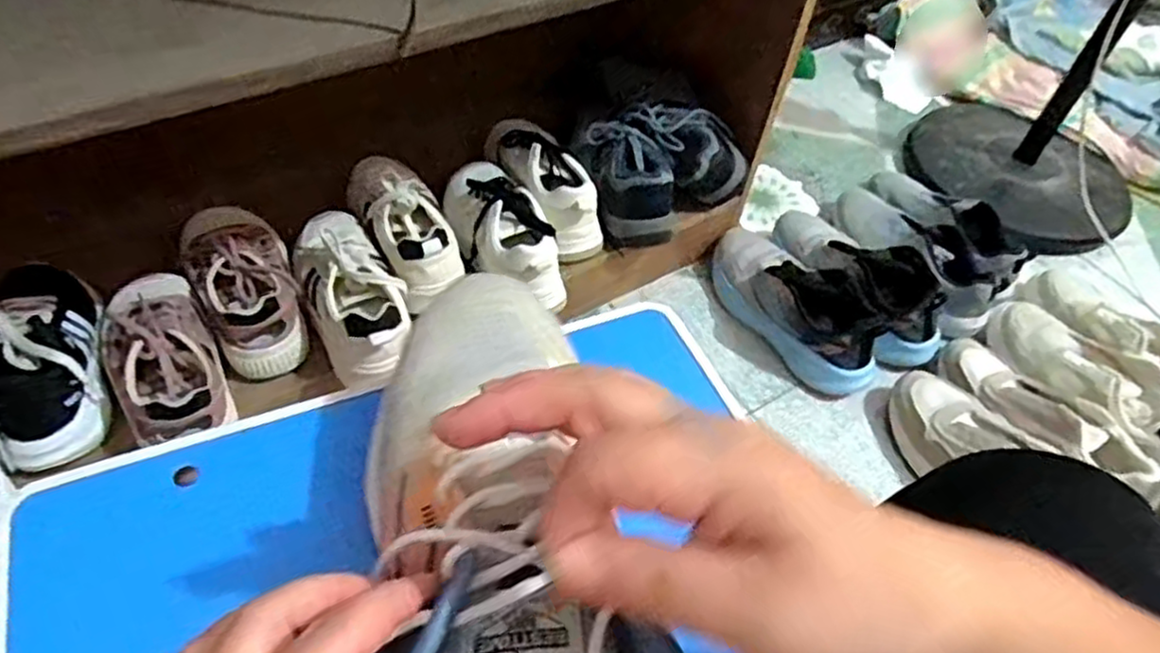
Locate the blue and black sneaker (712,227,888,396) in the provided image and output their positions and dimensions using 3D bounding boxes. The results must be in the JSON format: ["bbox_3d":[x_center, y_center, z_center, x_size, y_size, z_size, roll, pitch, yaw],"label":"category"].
[{"bbox_3d":[0.287,-0.037,0.978,0.105,0.097,0.280,-22,56,-21],"label":"blue and black sneaker"}]

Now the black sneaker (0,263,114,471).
[{"bbox_3d":[-0.524,0.020,0.703,0.093,0.087,0.229,-16,54,-17],"label":"black sneaker"}]

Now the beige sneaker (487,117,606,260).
[{"bbox_3d":[-0.047,-0.188,0.940,0.091,0.101,0.225,-16,54,-17],"label":"beige sneaker"}]

